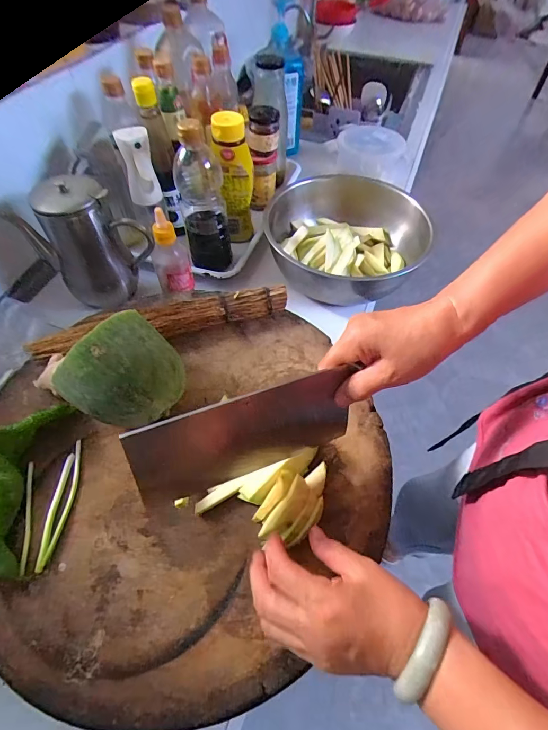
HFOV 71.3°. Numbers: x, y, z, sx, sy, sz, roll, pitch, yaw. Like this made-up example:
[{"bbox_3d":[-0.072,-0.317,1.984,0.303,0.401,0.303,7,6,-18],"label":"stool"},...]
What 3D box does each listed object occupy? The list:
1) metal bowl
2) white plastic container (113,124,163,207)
[{"bbox_3d":[0.124,-0.227,0.685,0.260,0.092,0.270,2,54,-2],"label":"metal bowl"},{"bbox_3d":[-0.212,-0.313,0.602,0.049,0.112,0.033,-11,55,-11],"label":"white plastic container"}]

